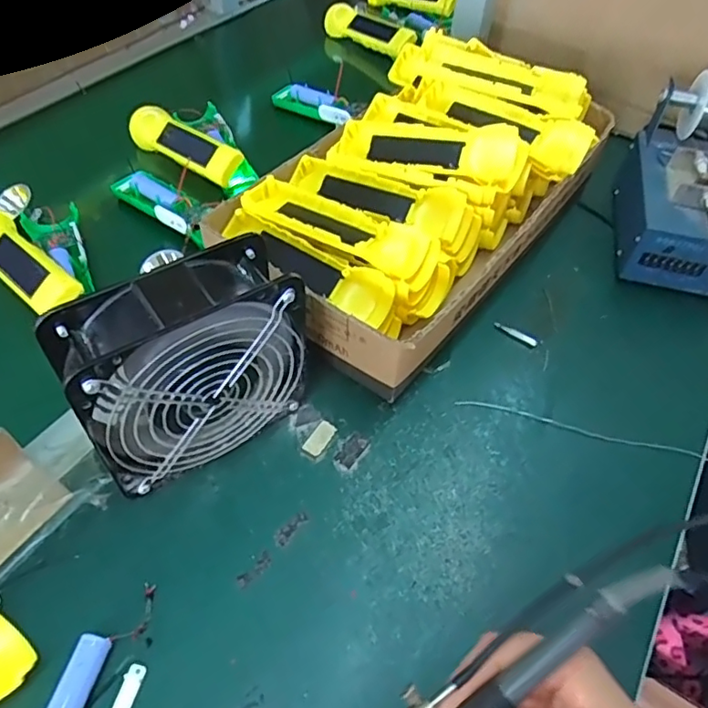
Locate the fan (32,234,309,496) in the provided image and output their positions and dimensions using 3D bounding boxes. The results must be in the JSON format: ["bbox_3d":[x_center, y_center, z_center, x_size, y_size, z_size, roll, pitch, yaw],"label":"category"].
[{"bbox_3d":[-0.109,0.011,0.388,0.147,0.147,0.066,-28,59,-24],"label":"fan"}]

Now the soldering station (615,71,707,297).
[{"bbox_3d":[0.363,-0.184,0.576,0.150,0.116,0.245,23,54,13],"label":"soldering station"}]

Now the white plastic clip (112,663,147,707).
[{"bbox_3d":[-0.132,0.199,0.330,0.011,0.004,0.038,16,55,2],"label":"white plastic clip"}]

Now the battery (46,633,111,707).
[{"bbox_3d":[-0.160,0.193,0.322,0.018,0.018,0.065,15,55,1],"label":"battery"}]

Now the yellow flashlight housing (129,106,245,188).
[{"bbox_3d":[-0.197,-0.239,0.664,0.169,0.027,0.051,36,94,25],"label":"yellow flashlight housing"}]

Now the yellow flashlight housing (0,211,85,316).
[{"bbox_3d":[-0.307,-0.083,0.529,0.168,0.028,0.047,34,84,27],"label":"yellow flashlight housing"}]

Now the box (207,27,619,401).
[{"bbox_3d":[0.058,-0.153,0.537,0.224,0.141,0.360,35,57,14],"label":"box"}]

